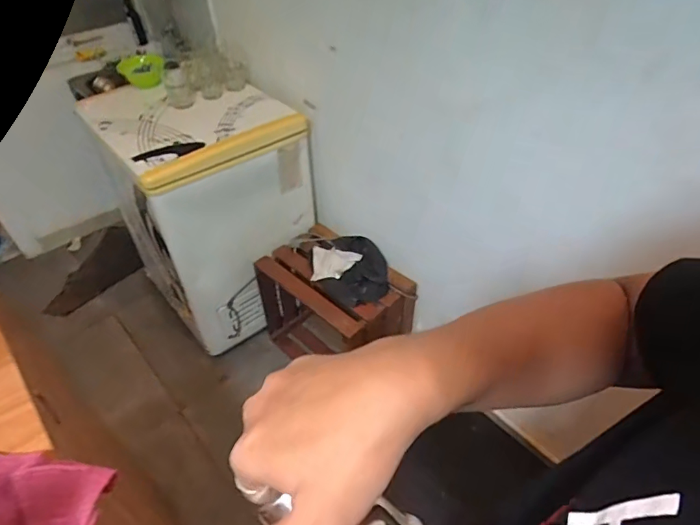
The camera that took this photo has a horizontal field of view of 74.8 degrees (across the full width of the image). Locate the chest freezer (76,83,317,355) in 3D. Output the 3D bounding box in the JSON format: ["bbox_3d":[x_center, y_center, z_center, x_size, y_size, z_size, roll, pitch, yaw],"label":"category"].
[{"bbox_3d":[-0.484,-0.210,1.653,0.549,0.681,0.602,-33,51,-29],"label":"chest freezer"}]

